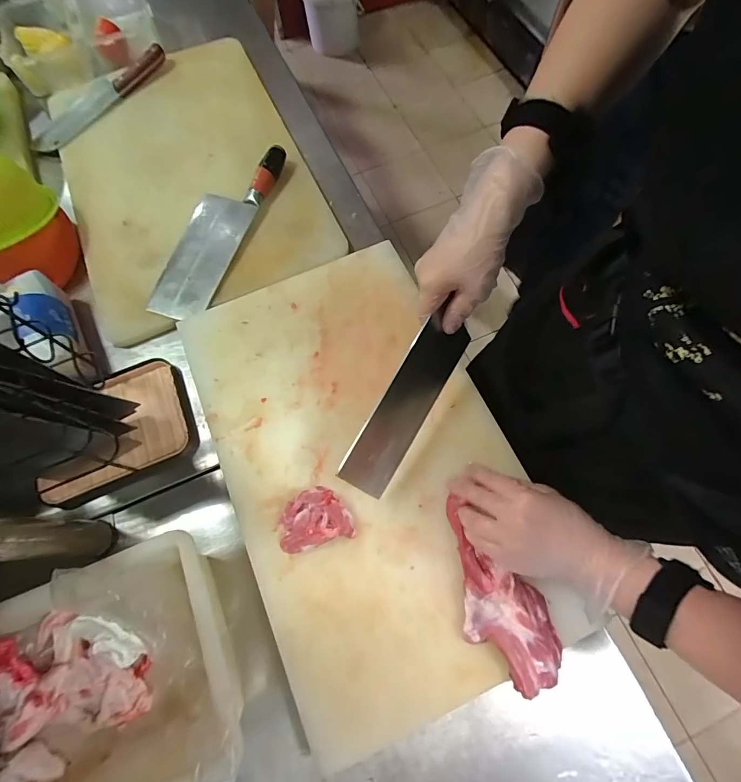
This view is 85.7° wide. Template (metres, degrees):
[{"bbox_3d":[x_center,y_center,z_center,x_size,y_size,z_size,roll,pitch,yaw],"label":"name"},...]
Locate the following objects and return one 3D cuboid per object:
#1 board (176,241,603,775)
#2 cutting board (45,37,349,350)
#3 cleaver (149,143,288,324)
[{"bbox_3d":[-0.010,0.066,0.439,0.290,0.022,0.490,-23,71,-7],"label":"board"},{"bbox_3d":[-0.281,-0.338,0.622,0.358,0.042,0.496,-22,75,-6],"label":"cutting board"},{"bbox_3d":[-0.218,-0.234,0.563,0.078,0.033,0.285,23,74,9],"label":"cleaver"}]

